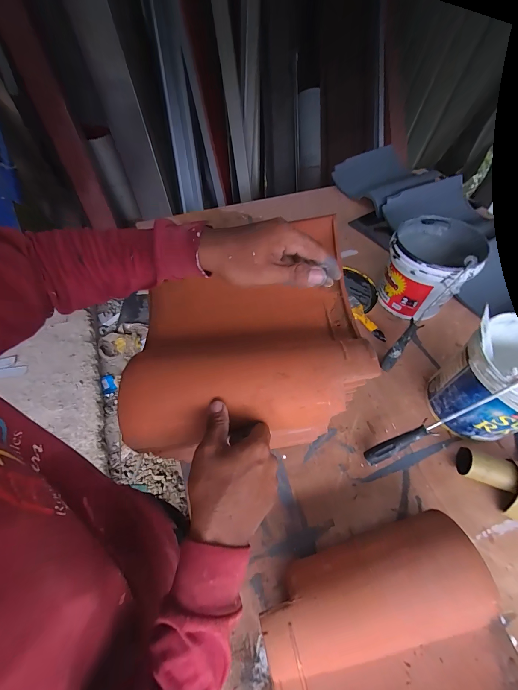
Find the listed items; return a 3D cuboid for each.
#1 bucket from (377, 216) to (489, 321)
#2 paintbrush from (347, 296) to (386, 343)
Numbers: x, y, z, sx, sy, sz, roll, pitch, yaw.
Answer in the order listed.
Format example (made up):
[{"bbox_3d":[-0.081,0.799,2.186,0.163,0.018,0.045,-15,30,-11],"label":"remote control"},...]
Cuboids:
[{"bbox_3d":[0.420,-0.194,0.714,0.199,0.175,0.208,27,61,19],"label":"bucket"},{"bbox_3d":[0.269,-0.068,0.726,0.043,0.024,0.149,-18,57,-9],"label":"paintbrush"}]

